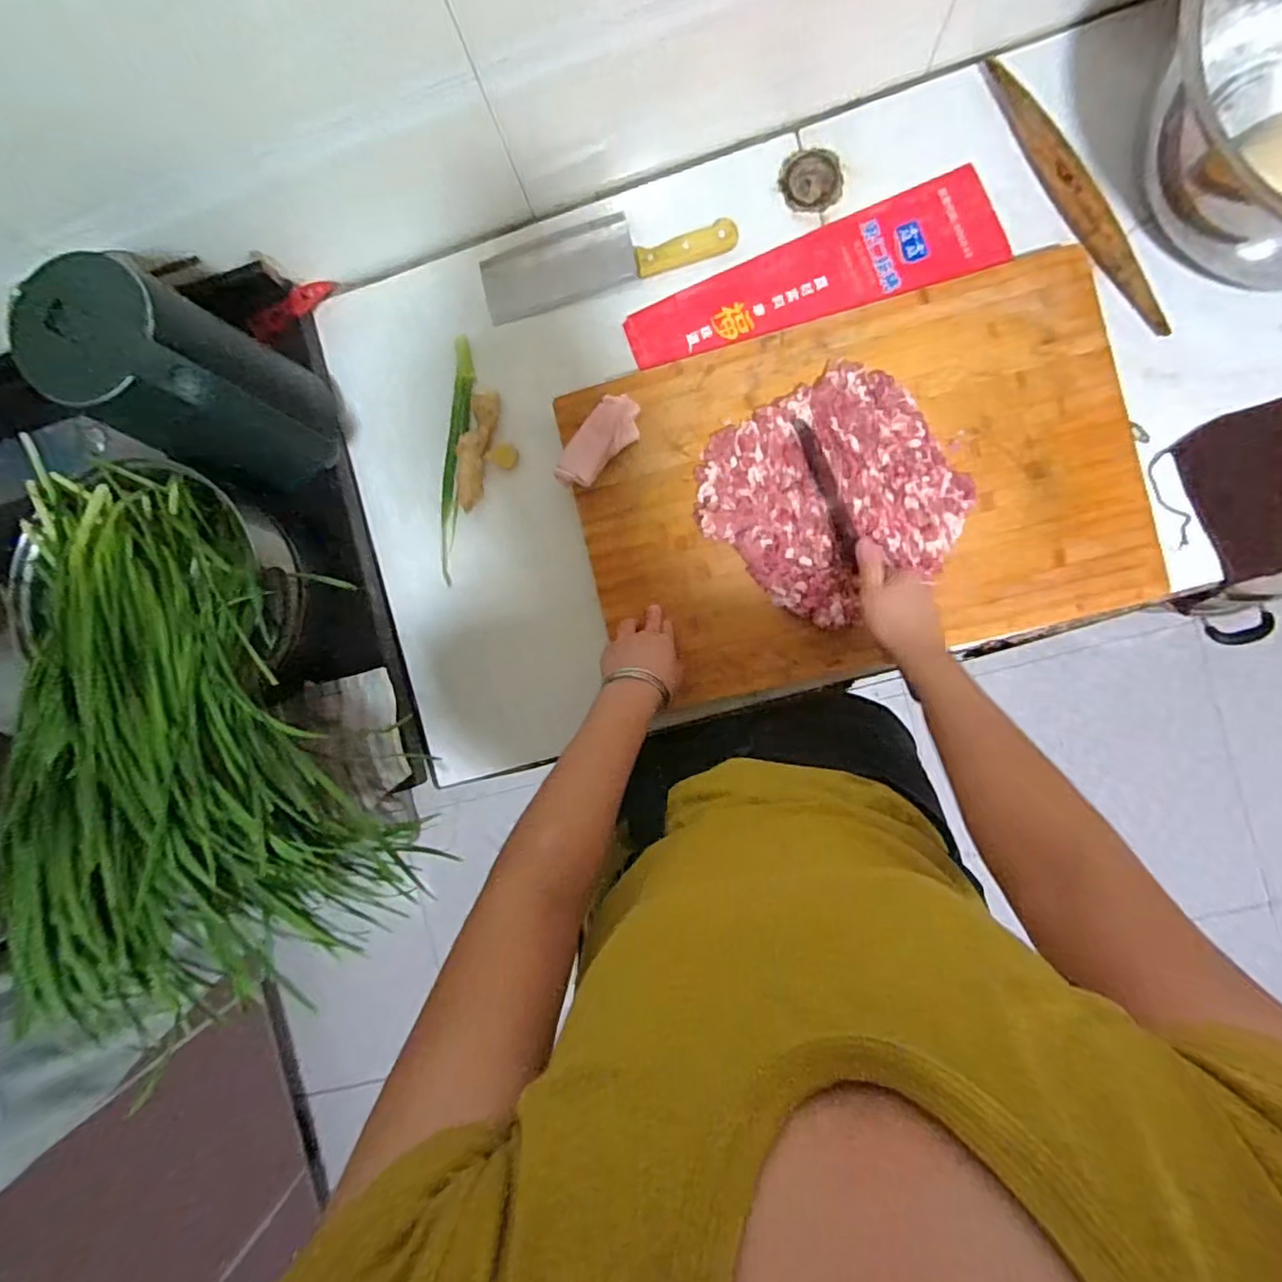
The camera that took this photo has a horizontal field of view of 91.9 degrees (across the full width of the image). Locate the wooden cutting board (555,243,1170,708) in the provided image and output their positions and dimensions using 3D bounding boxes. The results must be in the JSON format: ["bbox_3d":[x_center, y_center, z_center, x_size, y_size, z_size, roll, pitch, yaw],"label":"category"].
[{"bbox_3d":[0.219,-0.158,0.653,0.556,0.035,0.367,-14,88,6],"label":"wooden cutting board"}]

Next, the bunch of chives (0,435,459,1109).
[{"bbox_3d":[-0.404,0.067,0.509,0.260,0.136,0.480,-34,86,5],"label":"bunch of chives"}]

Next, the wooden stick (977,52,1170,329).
[{"bbox_3d":[0.448,-0.462,0.635,0.033,0.024,0.331,-34,86,5],"label":"wooden stick"}]

